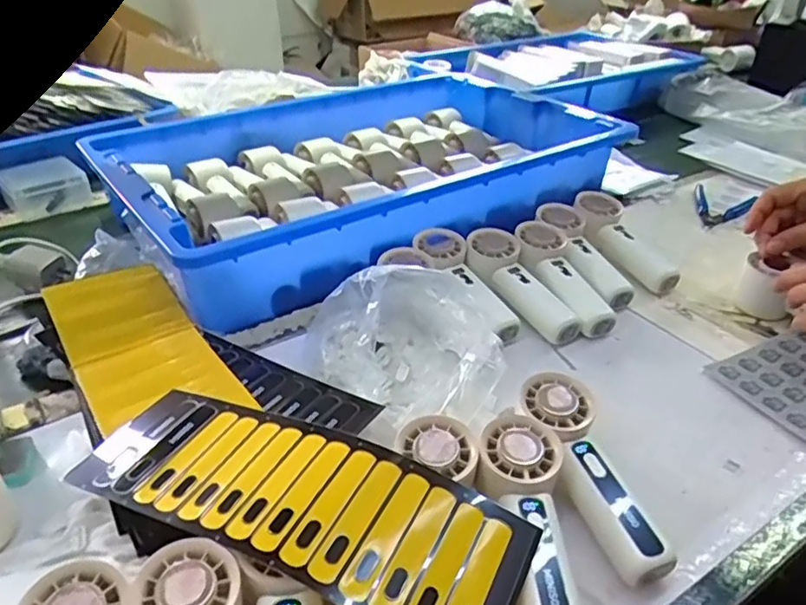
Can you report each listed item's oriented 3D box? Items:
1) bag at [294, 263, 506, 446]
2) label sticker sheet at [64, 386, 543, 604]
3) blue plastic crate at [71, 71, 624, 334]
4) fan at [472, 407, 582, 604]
[{"bbox_3d":[-0.005,0.038,0.527,0.172,0.084,0.175,7,33,11],"label":"bag"},{"bbox_3d":[-0.074,0.126,0.406,0.300,0.033,0.104,15,36,22],"label":"label sticker sheet"},{"bbox_3d":[-0.055,-0.210,0.924,0.729,0.113,0.515,-24,39,-32],"label":"blue plastic crate"},{"bbox_3d":[0.080,0.141,0.400,0.055,0.026,0.159,-2,45,-3],"label":"fan"}]

